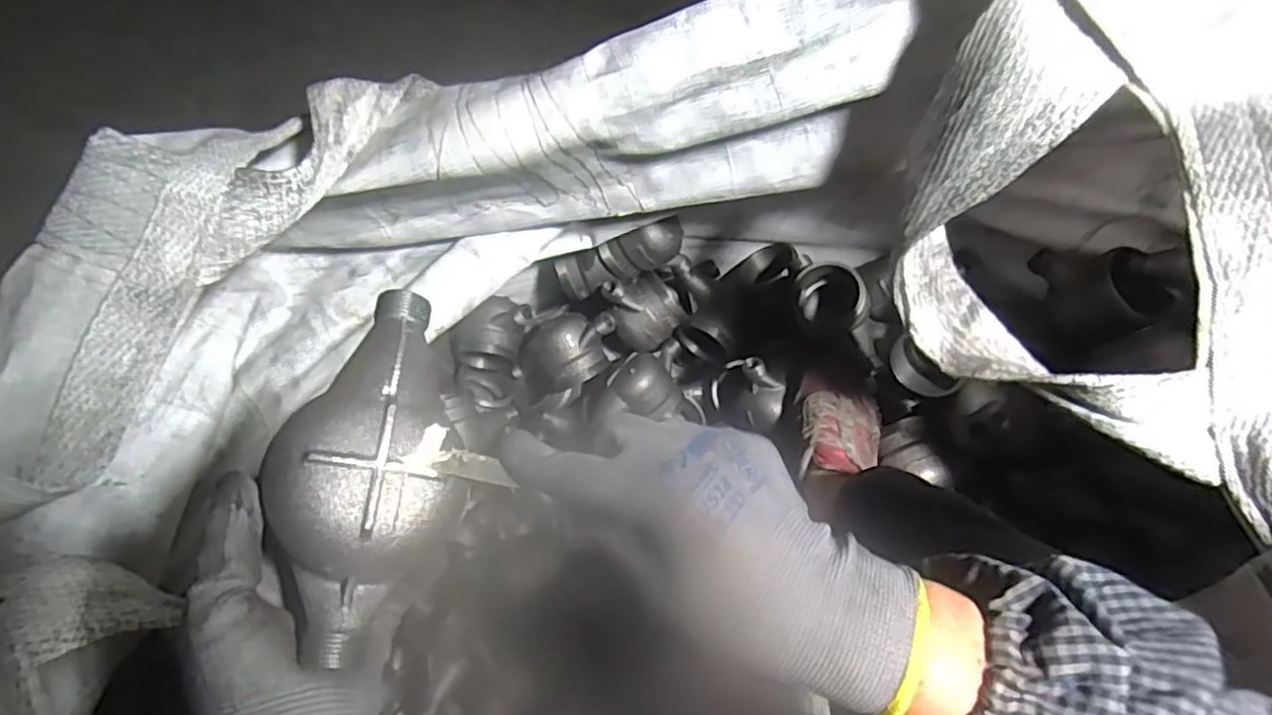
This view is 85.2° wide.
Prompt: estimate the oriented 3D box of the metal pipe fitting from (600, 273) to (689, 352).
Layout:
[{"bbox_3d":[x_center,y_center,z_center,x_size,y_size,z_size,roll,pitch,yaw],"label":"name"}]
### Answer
[{"bbox_3d":[0.014,-0.059,0.839,0.087,0.069,0.074,-32,64,-23],"label":"metal pipe fitting"}]

